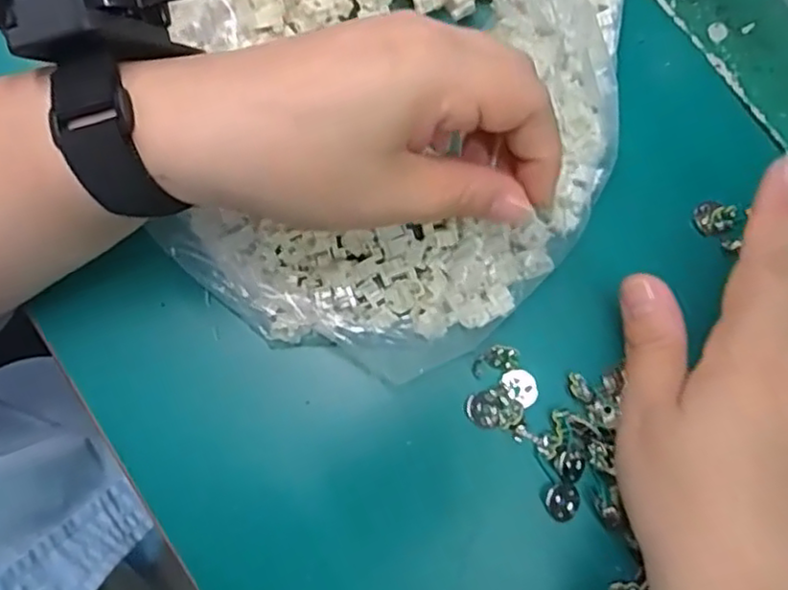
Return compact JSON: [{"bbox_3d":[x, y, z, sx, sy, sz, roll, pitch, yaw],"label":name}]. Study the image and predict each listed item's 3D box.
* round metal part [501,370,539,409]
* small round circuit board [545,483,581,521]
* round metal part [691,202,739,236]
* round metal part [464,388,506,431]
[{"bbox_3d":[0.052,0.038,0.273,0.013,0.004,0.016,-21,81,-5],"label":"round metal part"},{"bbox_3d":[0.066,0.081,0.264,0.014,0.007,0.014,0,80,-1],"label":"small round circuit board"},{"bbox_3d":[0.136,-0.033,0.284,0.012,0.013,0.014,-31,82,-6],"label":"round metal part"},{"bbox_3d":[0.037,0.047,0.272,0.015,0.004,0.016,0,80,-1],"label":"round metal part"}]

